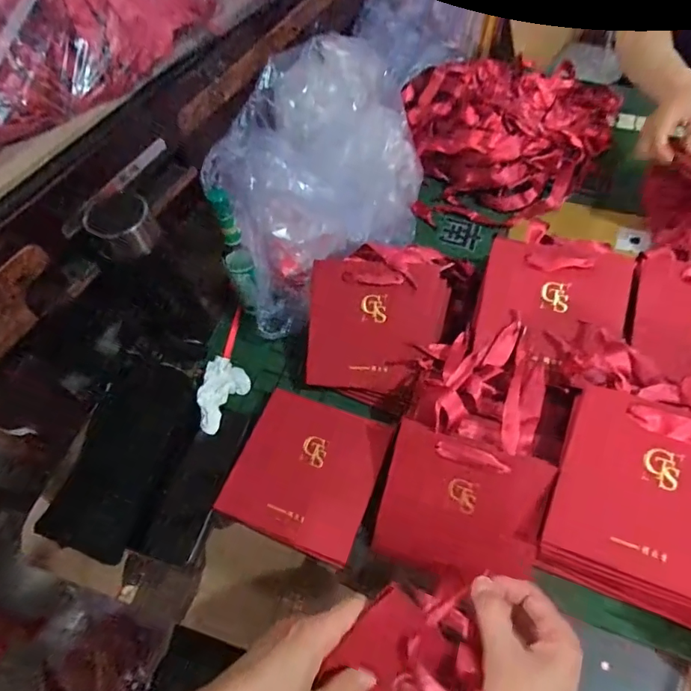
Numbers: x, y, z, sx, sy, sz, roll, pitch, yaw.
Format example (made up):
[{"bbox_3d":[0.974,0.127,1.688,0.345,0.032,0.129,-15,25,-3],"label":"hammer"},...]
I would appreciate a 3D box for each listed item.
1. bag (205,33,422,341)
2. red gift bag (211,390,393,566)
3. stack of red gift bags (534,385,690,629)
[{"bbox_3d":[-0.028,-0.185,0.565,0.221,0.176,0.308,6,59,7],"label":"bag"},{"bbox_3d":[-0.039,0.125,0.480,0.137,0.020,0.137,19,61,14],"label":"red gift bag"},{"bbox_3d":[0.248,0.131,0.391,0.141,0.029,0.163,15,88,17],"label":"stack of red gift bags"}]

